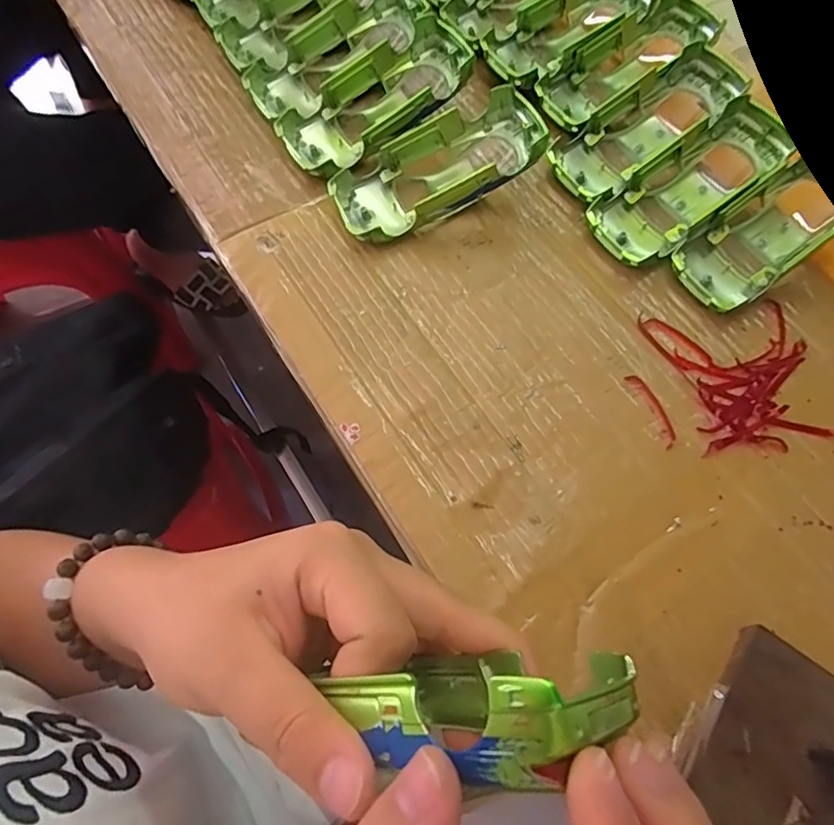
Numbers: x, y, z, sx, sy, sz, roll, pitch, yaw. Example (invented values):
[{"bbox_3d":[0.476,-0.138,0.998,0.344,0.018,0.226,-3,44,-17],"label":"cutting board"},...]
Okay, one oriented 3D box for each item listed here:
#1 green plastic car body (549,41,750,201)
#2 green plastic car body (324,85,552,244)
[{"bbox_3d":[0.155,-0.188,0.387,0.135,0.039,0.060,-38,72,-3],"label":"green plastic car body"},{"bbox_3d":[0.014,-0.150,0.353,0.128,0.044,0.056,-21,68,-11],"label":"green plastic car body"}]

